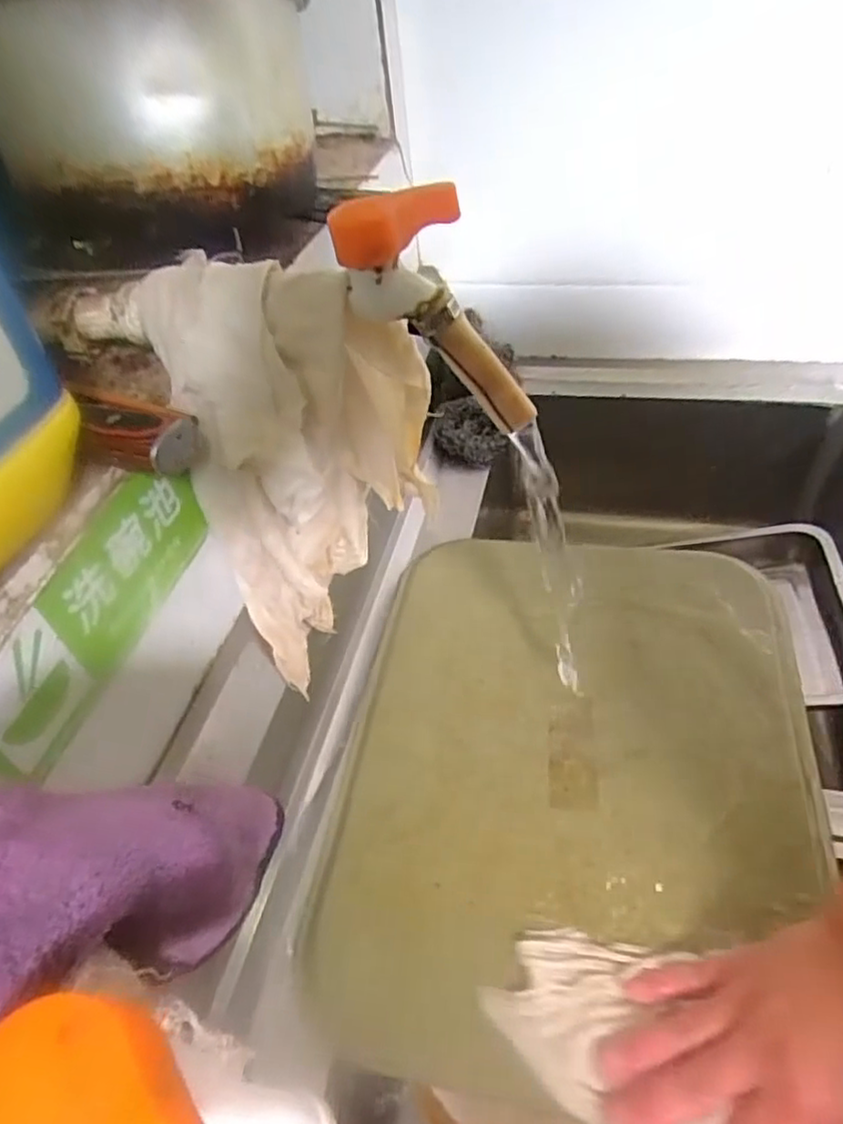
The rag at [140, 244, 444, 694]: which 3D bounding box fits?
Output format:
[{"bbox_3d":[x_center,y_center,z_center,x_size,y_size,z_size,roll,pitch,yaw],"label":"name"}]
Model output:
[{"bbox_3d":[-0.064,-0.051,0.431,0.139,0.256,0.081,-15,45,-8],"label":"rag"}]

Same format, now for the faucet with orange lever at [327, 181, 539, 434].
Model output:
[{"bbox_3d":[0.012,-0.126,0.344,0.064,0.146,0.042,-25,37,30],"label":"faucet with orange lever"}]

